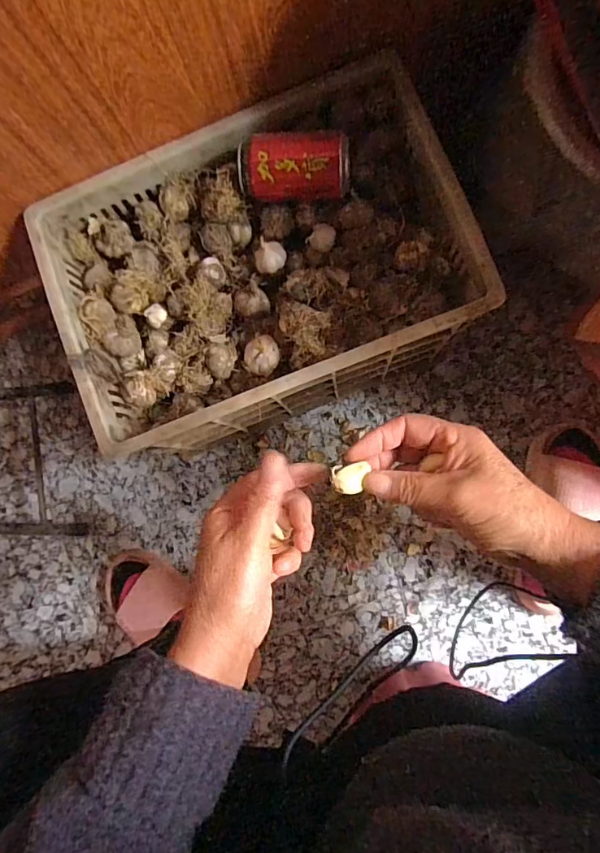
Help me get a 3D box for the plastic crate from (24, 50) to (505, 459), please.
[{"bbox_3d":[-0.039,-0.174,0.611,0.443,0.241,0.299,-21,84,3],"label":"plastic crate"}]

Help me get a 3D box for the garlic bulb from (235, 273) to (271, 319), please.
[{"bbox_3d":[-0.058,-0.149,0.559,0.038,0.032,0.040,0,85,4],"label":"garlic bulb"}]

